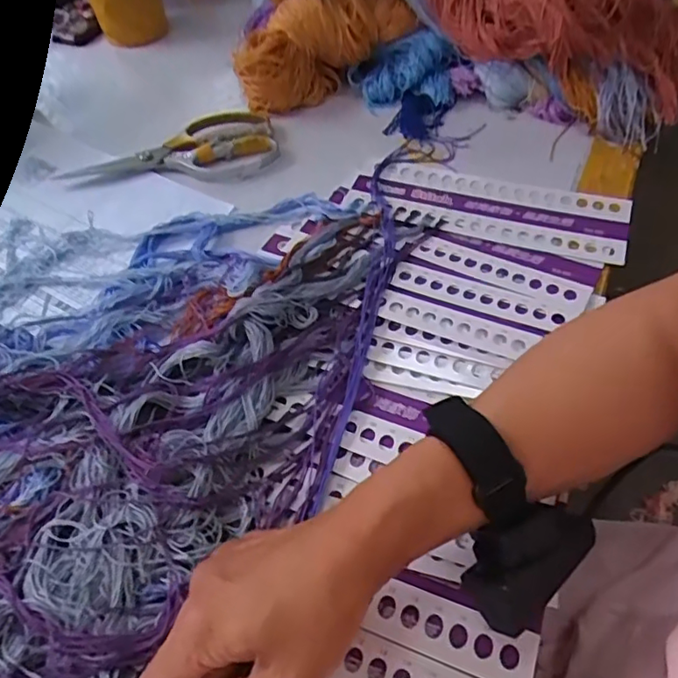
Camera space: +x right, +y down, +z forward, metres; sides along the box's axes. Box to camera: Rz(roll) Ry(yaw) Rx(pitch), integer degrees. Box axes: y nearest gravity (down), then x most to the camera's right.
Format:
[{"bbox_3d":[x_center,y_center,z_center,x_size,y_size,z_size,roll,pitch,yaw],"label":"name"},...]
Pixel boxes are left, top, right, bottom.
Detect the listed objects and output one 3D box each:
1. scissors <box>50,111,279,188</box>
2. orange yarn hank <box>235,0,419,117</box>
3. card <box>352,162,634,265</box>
[{"bbox_3d":[-0.173,-0.191,0.584,0.215,0.014,0.090,-12,53,-4],"label":"scissors"},{"bbox_3d":[-0.023,-0.324,0.626,0.198,0.092,0.073,-32,56,1],"label":"orange yarn hank"},{"bbox_3d":[0.133,-0.121,0.515,0.237,0.006,0.088,15,52,16],"label":"card"}]

